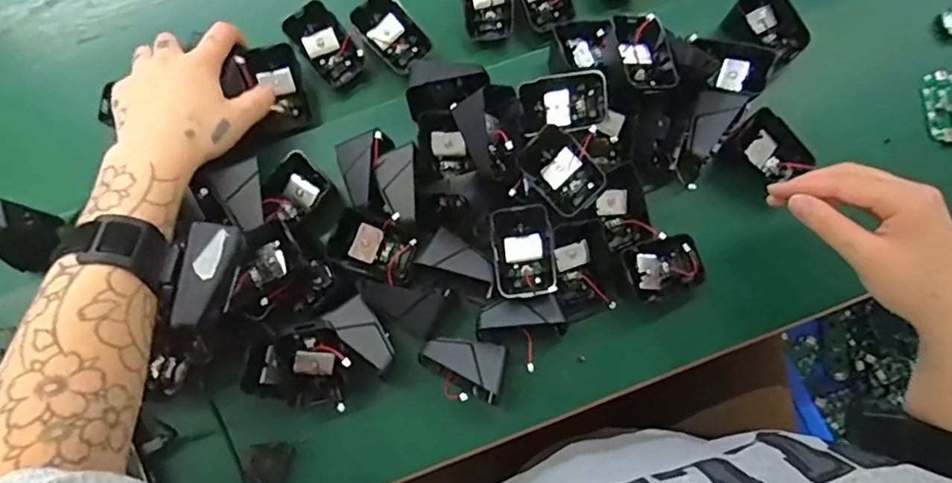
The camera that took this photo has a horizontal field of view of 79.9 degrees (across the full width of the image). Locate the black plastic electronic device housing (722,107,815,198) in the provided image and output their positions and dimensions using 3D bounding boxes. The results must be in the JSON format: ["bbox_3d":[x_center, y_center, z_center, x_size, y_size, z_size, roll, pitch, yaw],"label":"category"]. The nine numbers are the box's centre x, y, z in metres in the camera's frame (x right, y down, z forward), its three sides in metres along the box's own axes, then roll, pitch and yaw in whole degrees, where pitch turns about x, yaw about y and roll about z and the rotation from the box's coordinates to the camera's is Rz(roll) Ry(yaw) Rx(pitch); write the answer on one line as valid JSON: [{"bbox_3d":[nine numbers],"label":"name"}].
[{"bbox_3d":[0.236,-0.075,0.462,0.046,0.017,0.064,-42,107,12],"label":"black plastic electronic device housing"}]

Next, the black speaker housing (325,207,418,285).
[{"bbox_3d":[-0.079,0.003,0.449,0.062,0.037,0.052,22,77,6],"label":"black speaker housing"}]

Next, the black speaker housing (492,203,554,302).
[{"bbox_3d":[0.036,0.009,0.440,0.043,0.035,0.071,-7,76,-1],"label":"black speaker housing"}]

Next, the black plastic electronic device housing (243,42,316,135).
[{"bbox_3d":[-0.168,-0.133,0.495,0.040,0.021,0.074,-21,104,-5],"label":"black plastic electronic device housing"}]

